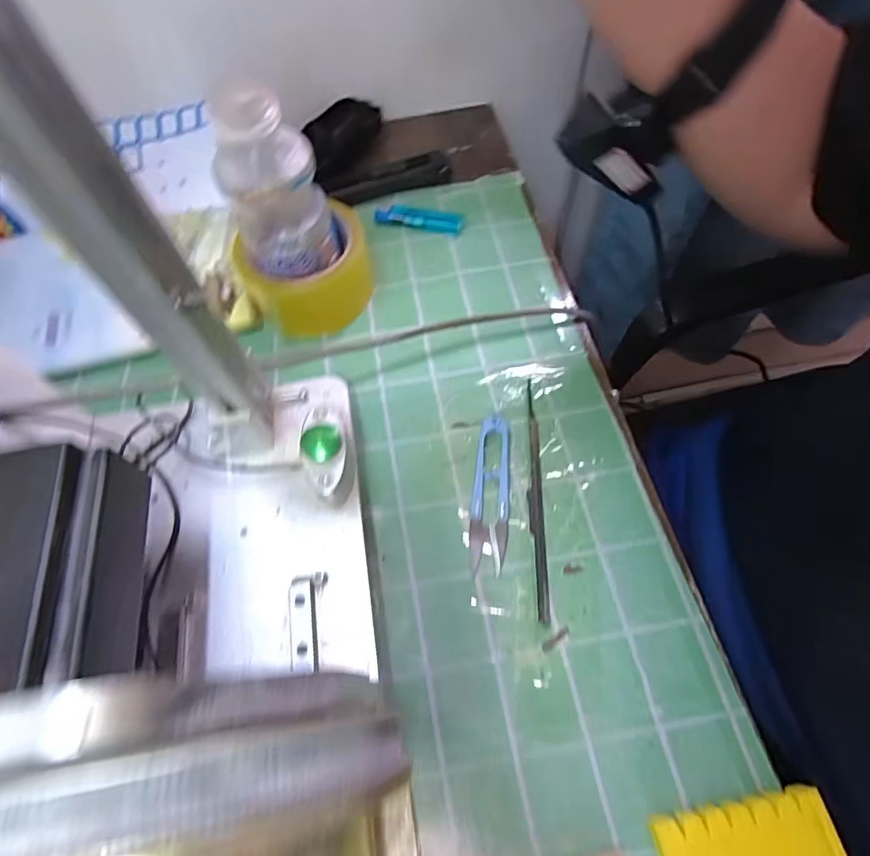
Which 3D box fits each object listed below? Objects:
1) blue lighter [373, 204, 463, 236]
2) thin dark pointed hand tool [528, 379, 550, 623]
[{"bbox_3d":[-0.015,-0.185,0.446,0.077,0.009,0.021,10,64,8],"label":"blue lighter"},{"bbox_3d":[0.065,0.038,0.327,0.010,0.010,0.161,0,63,3],"label":"thin dark pointed hand tool"}]

